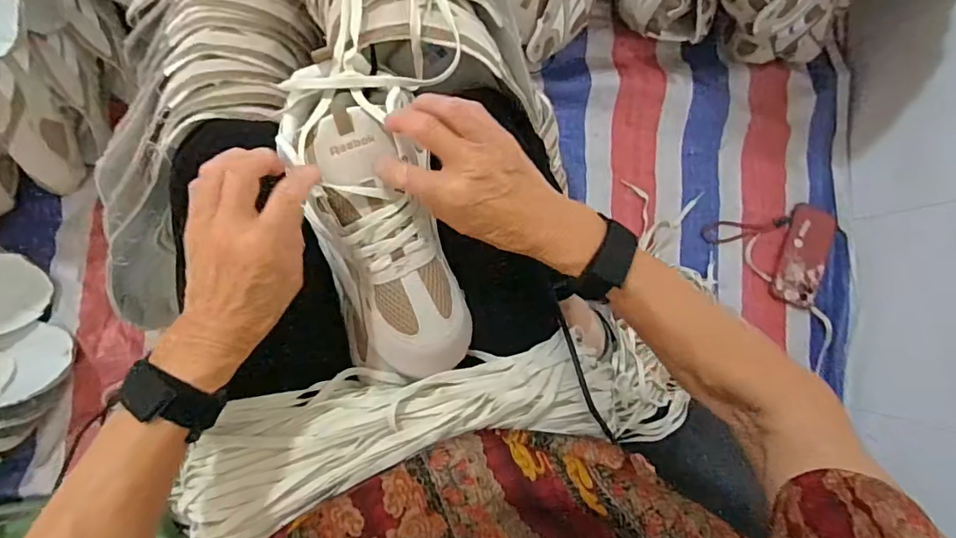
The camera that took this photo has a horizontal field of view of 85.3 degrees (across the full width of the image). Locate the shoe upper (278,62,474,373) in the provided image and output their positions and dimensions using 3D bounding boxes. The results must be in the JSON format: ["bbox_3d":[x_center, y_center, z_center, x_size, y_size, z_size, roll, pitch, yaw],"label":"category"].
[{"bbox_3d":[-0.080,-0.040,0.415,0.105,0.070,0.251,-19,93,-10],"label":"shoe upper"}]

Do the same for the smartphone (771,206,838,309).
[{"bbox_3d":[0.527,-0.023,0.838,0.075,0.015,0.163,22,83,-7],"label":"smartphone"}]

